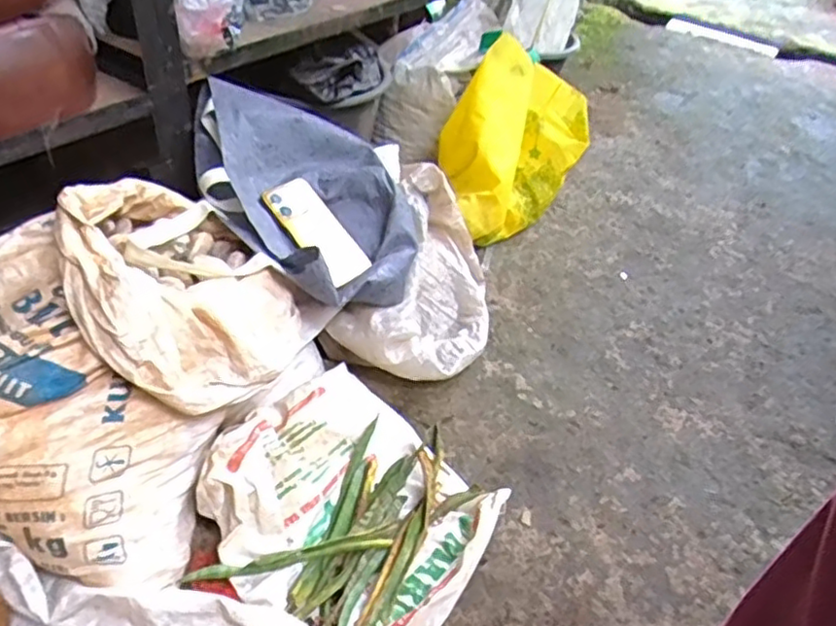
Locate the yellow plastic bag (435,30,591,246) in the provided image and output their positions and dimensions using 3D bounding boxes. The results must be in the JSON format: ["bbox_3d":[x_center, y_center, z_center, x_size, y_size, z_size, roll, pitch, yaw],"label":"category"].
[{"bbox_3d":[0.154,-0.307,1.190,0.273,0.263,0.208,-21,48,-28],"label":"yellow plastic bag"}]

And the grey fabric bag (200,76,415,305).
[{"bbox_3d":[-0.142,-0.163,0.906,0.281,0.171,0.341,-14,45,-22],"label":"grey fabric bag"}]

